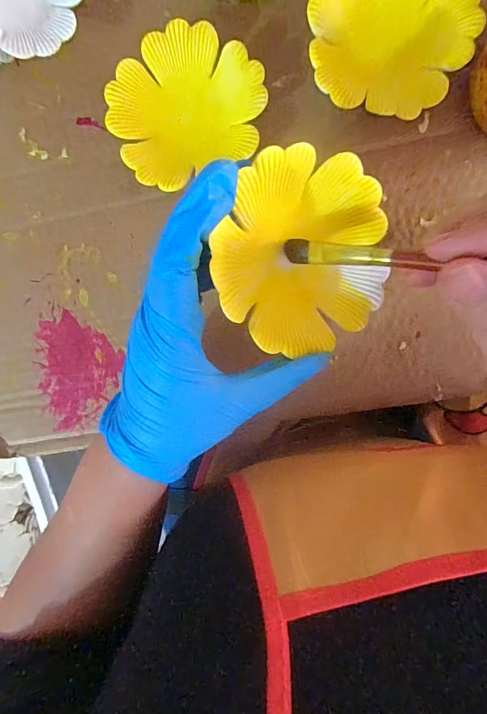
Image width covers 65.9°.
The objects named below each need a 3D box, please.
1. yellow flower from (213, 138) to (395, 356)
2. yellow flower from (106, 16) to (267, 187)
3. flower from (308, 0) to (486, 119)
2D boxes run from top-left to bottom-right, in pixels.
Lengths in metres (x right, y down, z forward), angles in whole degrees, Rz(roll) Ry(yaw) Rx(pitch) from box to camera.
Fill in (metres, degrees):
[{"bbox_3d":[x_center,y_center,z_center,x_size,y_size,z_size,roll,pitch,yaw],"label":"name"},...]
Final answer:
[{"bbox_3d":[0.029,-0.052,0.194,0.098,0.021,0.095,-7,107,-23],"label":"yellow flower"},{"bbox_3d":[-0.037,-0.167,0.256,0.100,0.025,0.086,-18,95,7],"label":"yellow flower"},{"bbox_3d":[0.092,-0.208,0.238,0.096,0.024,0.107,11,98,4],"label":"flower"}]

